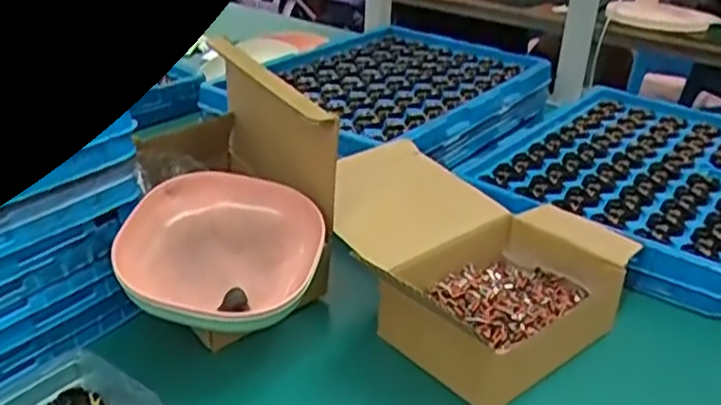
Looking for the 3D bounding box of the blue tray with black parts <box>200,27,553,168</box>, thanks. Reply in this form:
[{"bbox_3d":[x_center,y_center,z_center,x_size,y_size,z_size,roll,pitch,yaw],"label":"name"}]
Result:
[{"bbox_3d":[0.049,-0.141,0.889,0.284,0.056,0.398,21,33,30],"label":"blue tray with black parts"}]

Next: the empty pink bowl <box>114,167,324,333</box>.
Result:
[{"bbox_3d":[-0.096,0.036,0.503,0.132,0.045,0.132,2,46,-2],"label":"empty pink bowl"}]

